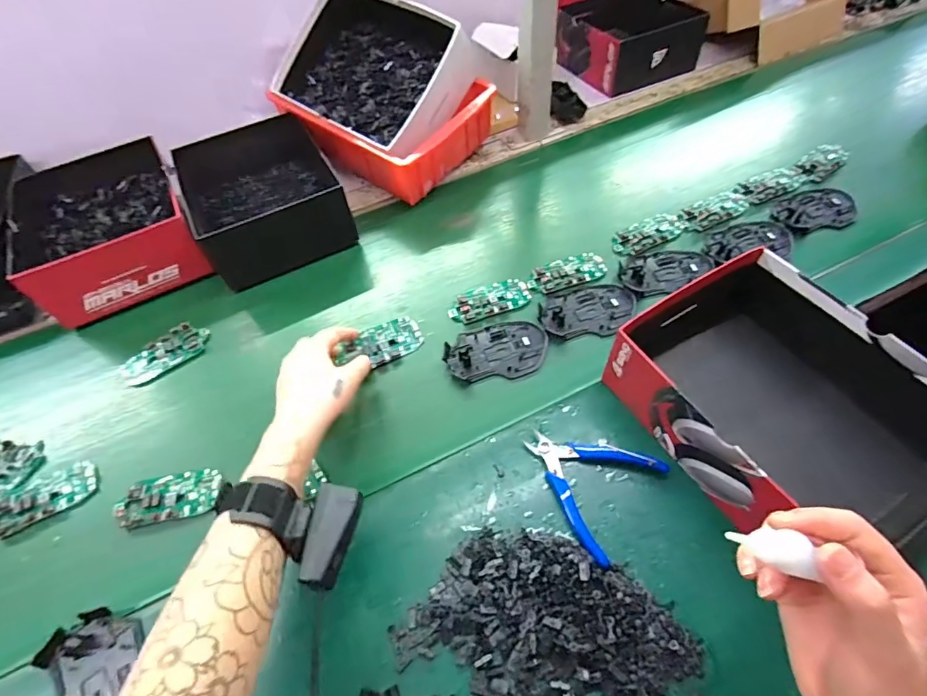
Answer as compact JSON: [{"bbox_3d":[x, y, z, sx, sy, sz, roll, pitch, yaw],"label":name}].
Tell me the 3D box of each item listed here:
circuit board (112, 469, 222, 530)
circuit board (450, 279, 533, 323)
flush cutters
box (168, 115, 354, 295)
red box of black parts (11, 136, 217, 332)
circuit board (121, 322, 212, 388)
[{"bbox_3d":[-0.283,0.144,0.461,0.094,0.009,0.046,-11,56,-4],"label":"circuit board"},{"bbox_3d":[0.032,-0.059,0.578,0.100,0.006,0.045,-18,57,-9],"label":"circuit board"},{"bbox_3d":[0.108,0.119,0.437,0.114,0.017,0.105,31,63,22],"label":"flush cutters"},{"bbox_3d":[-0.275,-0.203,0.659,0.185,0.087,0.230,-24,58,-13],"label":"box"},{"bbox_3d":[-0.476,-0.170,0.640,0.195,0.084,0.251,-27,58,-14],"label":"red box of black parts"},{"bbox_3d":[-0.351,0.004,0.562,0.097,0.016,0.048,-36,61,-19],"label":"circuit board"}]

